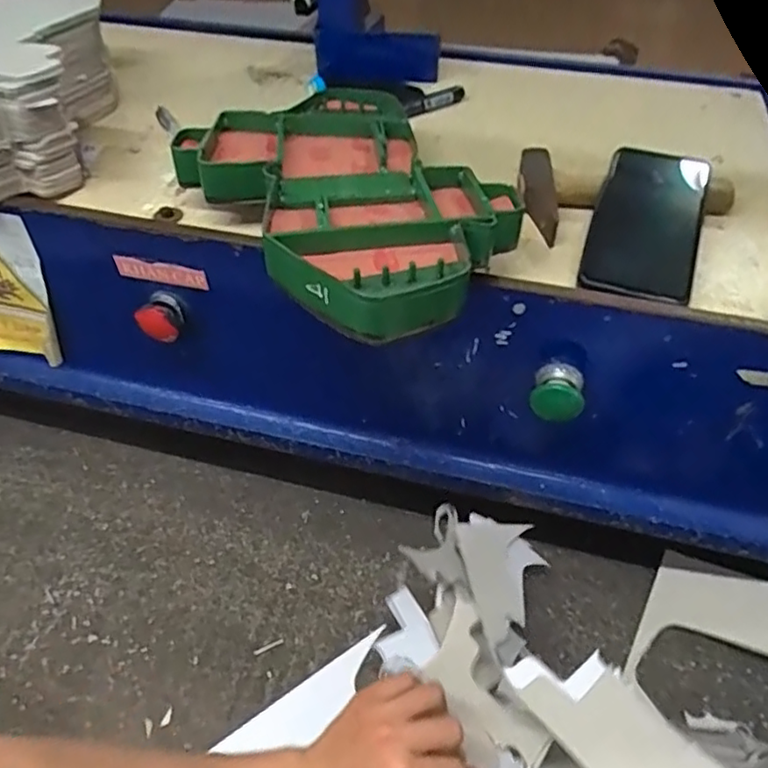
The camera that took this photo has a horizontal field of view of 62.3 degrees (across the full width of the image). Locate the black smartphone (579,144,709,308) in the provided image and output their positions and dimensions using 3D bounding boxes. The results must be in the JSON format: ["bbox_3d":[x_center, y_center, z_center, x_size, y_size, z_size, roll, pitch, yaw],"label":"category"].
[{"bbox_3d":[0.196,-0.121,0.472,0.074,0.008,0.156,14,61,17],"label":"black smartphone"}]

